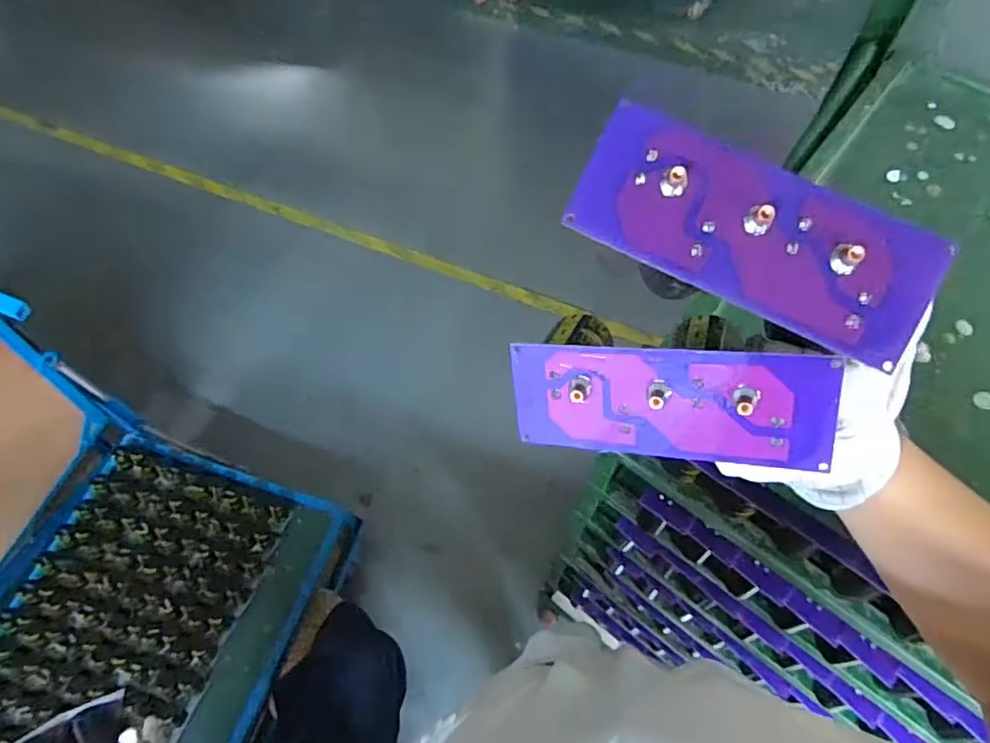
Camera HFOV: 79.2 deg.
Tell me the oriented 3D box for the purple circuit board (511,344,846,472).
[{"bbox_3d":[0.073,0.015,0.268,0.135,0.052,0.005,4,23,22],"label":"purple circuit board"}]

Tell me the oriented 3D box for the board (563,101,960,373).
[{"bbox_3d":[0.099,-0.054,0.230,0.134,0.004,0.053,27,95,6],"label":"board"}]

